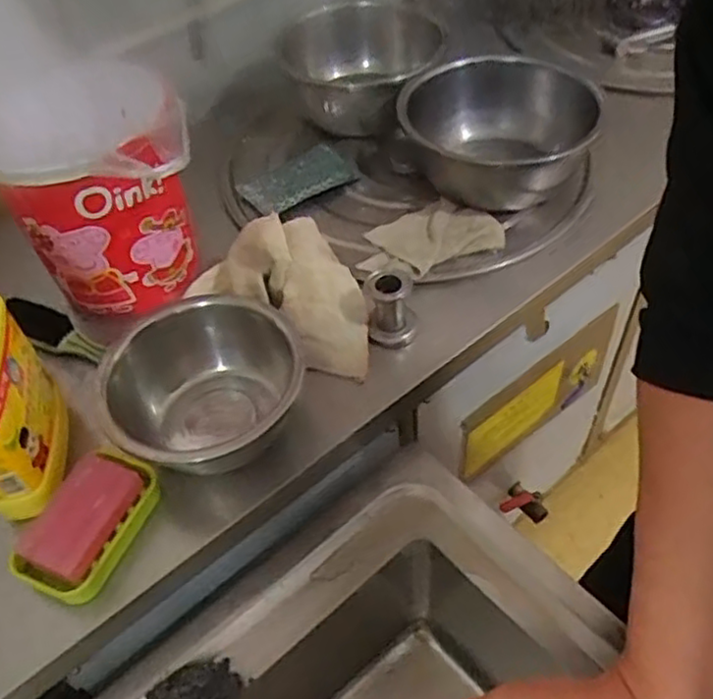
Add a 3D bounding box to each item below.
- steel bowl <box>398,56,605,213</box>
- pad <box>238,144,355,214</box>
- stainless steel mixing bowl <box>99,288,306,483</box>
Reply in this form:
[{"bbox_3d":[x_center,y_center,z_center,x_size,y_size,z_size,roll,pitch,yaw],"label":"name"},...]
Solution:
[{"bbox_3d":[0.176,-0.260,0.868,0.206,0.146,0.221,-3,50,3],"label":"steel bowl"},{"bbox_3d":[-0.079,-0.223,0.908,0.145,0.019,0.061,-29,84,-19],"label":"pad"},{"bbox_3d":[-0.141,0.043,0.680,0.182,0.103,0.181,-3,50,3],"label":"stainless steel mixing bowl"}]

